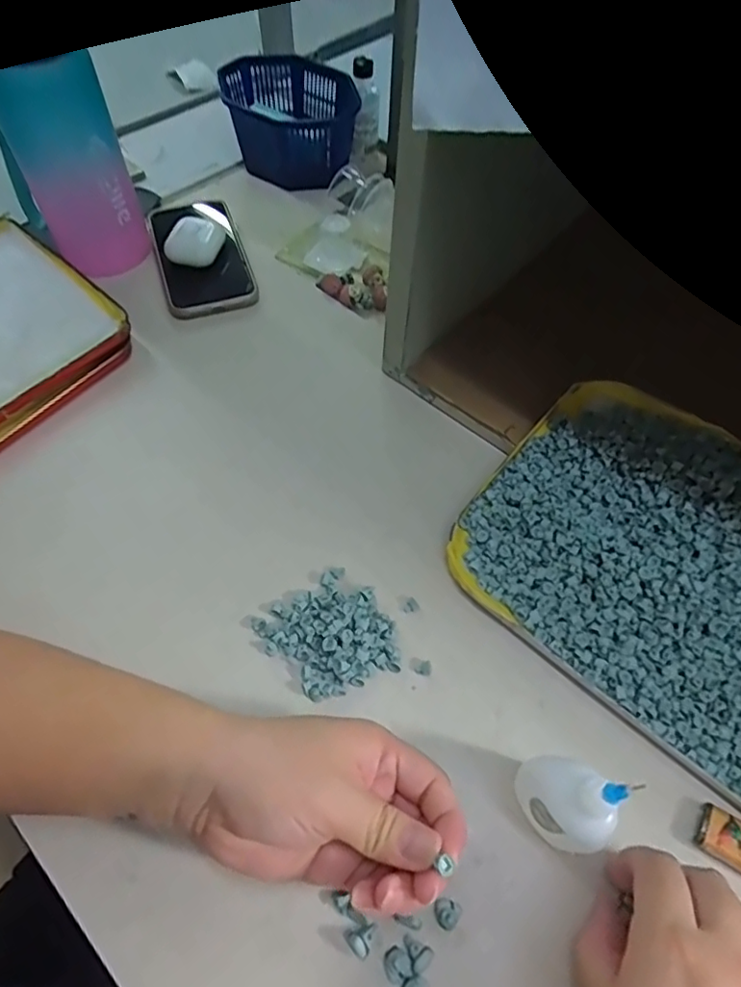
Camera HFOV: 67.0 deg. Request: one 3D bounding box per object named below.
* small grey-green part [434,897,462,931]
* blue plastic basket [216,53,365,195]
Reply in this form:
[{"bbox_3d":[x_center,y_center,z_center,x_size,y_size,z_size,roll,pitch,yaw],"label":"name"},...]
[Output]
[{"bbox_3d":[0.038,0.204,0.273,0.012,0.005,0.013,0,58,0],"label":"small grey-green part"},{"bbox_3d":[-0.086,-0.401,0.606,0.127,0.071,0.145,-13,60,-8],"label":"blue plastic basket"}]

